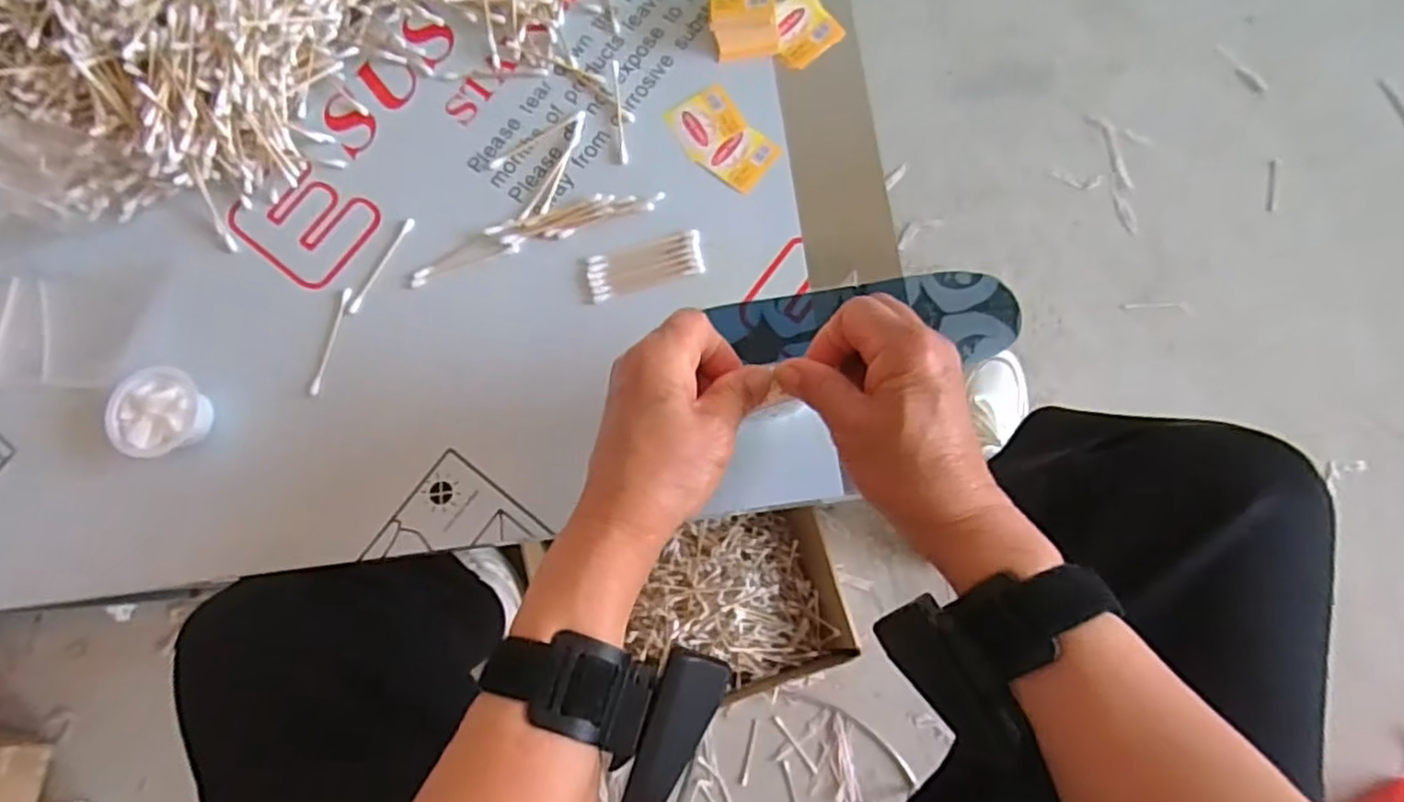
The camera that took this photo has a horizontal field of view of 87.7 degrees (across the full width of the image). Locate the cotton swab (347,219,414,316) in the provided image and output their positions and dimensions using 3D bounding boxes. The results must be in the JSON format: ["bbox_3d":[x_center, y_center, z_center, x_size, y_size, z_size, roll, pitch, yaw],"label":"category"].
[{"bbox_3d":[-0.206,-0.087,0.470,0.007,0.004,0.072,28,81,10],"label":"cotton swab"}]

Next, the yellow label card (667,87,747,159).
[{"bbox_3d":[0.004,-0.181,0.474,0.042,0.004,0.040,-31,77,-2],"label":"yellow label card"}]

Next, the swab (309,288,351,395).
[{"bbox_3d":[-0.234,-0.038,0.461,0.006,0.006,0.071,10,79,7],"label":"swab"}]

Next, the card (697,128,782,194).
[{"bbox_3d":[0.025,-0.158,0.469,0.037,0.004,0.041,39,84,12],"label":"card"}]

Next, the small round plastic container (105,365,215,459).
[{"bbox_3d":[-0.326,0.008,0.445,0.055,0.031,0.053,-1,78,5],"label":"small round plastic container"}]

